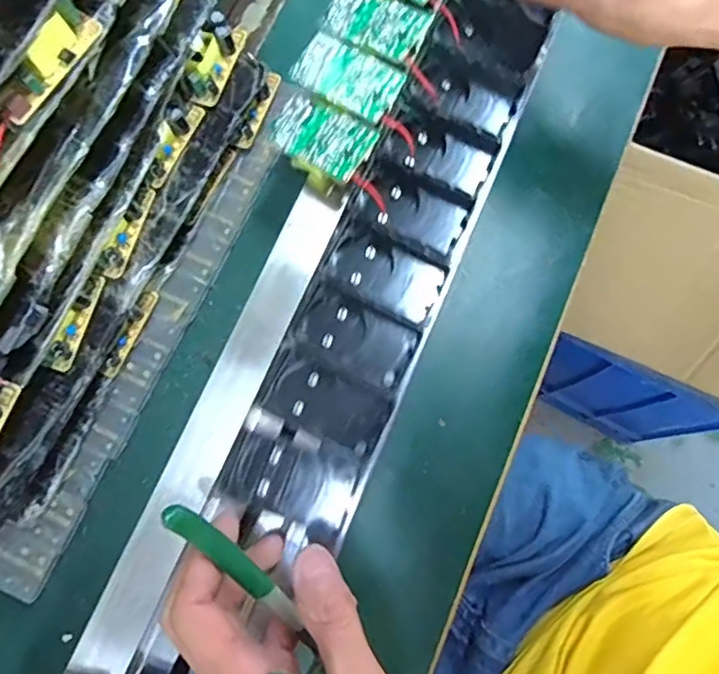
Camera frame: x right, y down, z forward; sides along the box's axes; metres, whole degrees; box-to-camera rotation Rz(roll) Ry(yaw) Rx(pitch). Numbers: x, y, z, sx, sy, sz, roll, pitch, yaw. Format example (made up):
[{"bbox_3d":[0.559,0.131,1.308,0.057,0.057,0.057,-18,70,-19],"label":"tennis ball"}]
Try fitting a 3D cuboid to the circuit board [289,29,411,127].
[{"bbox_3d":[-0.007,-0.159,0.353,0.065,0.005,0.038,32,80,7],"label":"circuit board"}]

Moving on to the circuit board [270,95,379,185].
[{"bbox_3d":[-0.022,-0.119,0.343,0.061,0.010,0.038,35,80,8],"label":"circuit board"}]

